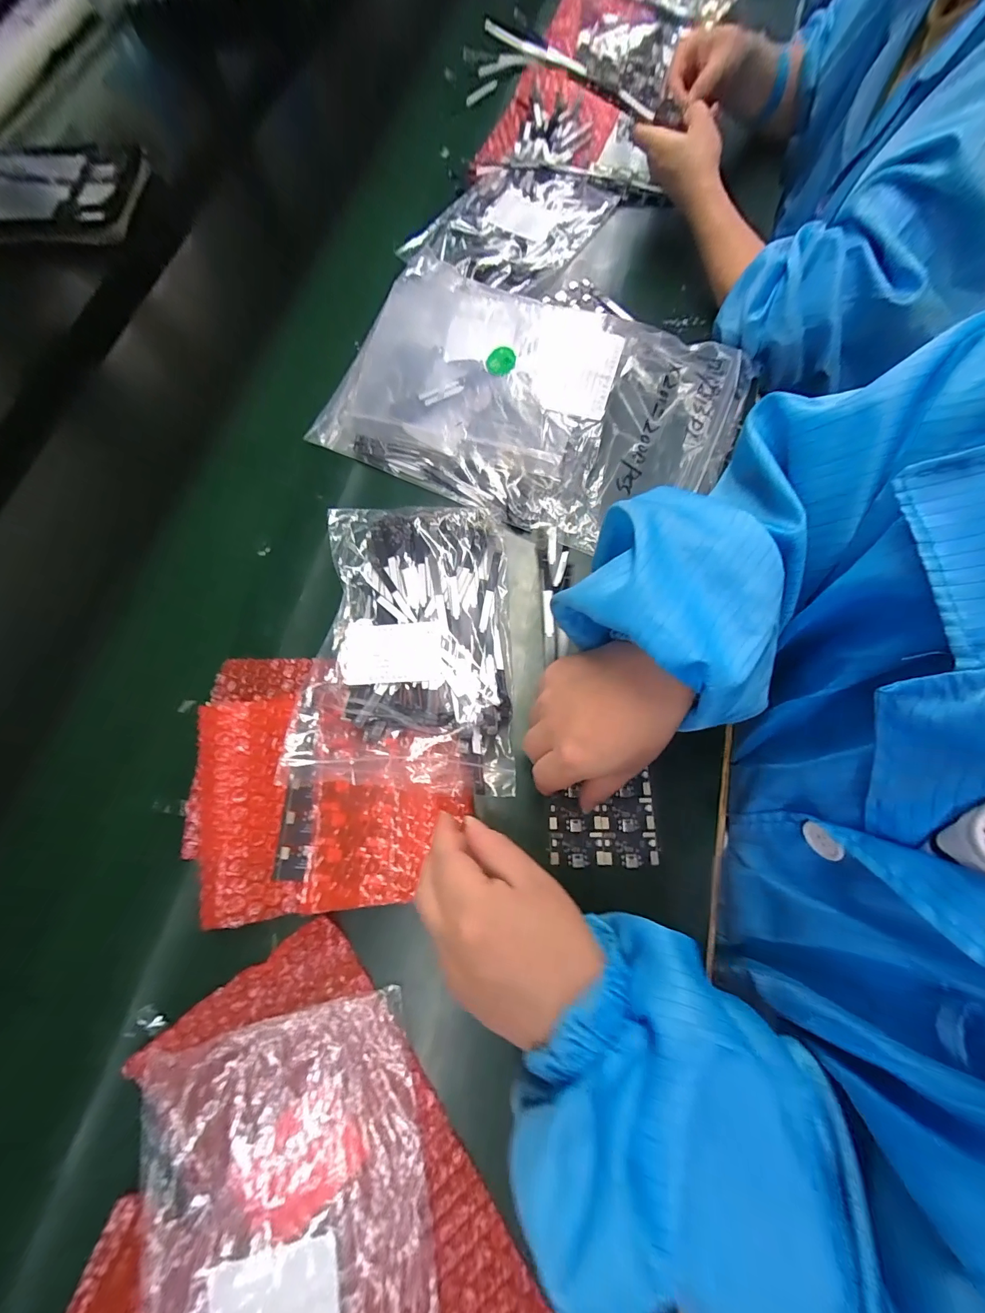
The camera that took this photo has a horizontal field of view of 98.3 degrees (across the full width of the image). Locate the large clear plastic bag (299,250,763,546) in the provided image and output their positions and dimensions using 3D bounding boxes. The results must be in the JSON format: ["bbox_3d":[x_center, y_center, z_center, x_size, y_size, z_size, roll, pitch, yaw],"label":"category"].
[{"bbox_3d":[0.028,-0.233,0.371,0.351,0.063,0.218,21,74,8],"label":"large clear plastic bag"}]

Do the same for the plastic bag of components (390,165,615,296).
[{"bbox_3d":[0.022,-0.479,0.472,0.167,0.018,0.193,25,74,9],"label":"plastic bag of components"}]

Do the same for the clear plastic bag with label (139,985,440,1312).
[{"bbox_3d":[-0.108,0.333,0.220,0.154,0.021,0.236,-14,72,-3],"label":"clear plastic bag with label"}]

